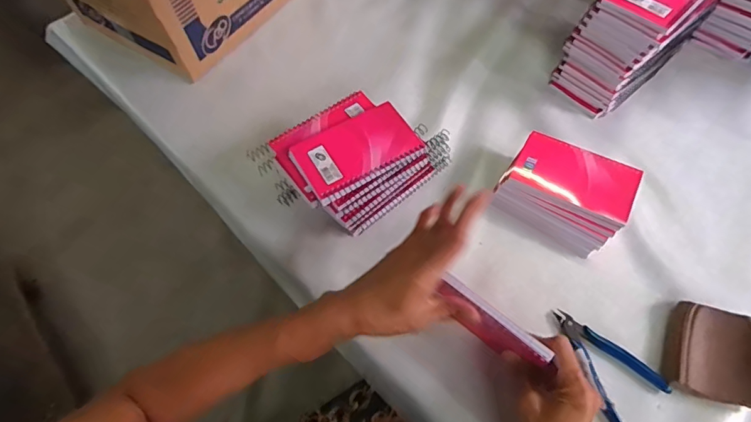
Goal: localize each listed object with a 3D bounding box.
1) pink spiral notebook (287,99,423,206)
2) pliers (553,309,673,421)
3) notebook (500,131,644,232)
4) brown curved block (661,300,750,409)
[{"bbox_3d":[-0.022,-0.070,0.484,0.132,0.009,0.083,-30,65,-13],"label":"pink spiral notebook"},{"bbox_3d":[0.237,0.147,0.436,0.069,0.009,0.116,-20,63,-8],"label":"pliers"},{"bbox_3d":[0.226,-0.039,0.494,0.133,0.013,0.083,25,66,15],"label":"notebook"},{"bbox_3d":[0.335,0.141,0.424,0.080,0.029,0.086,19,64,12],"label":"brown curved block"}]

